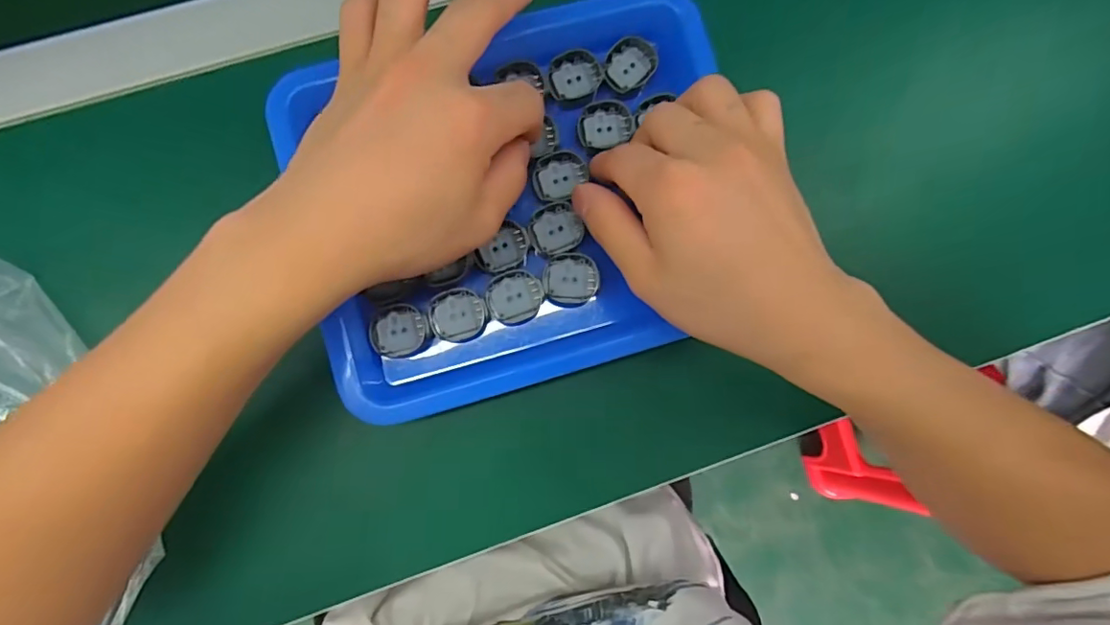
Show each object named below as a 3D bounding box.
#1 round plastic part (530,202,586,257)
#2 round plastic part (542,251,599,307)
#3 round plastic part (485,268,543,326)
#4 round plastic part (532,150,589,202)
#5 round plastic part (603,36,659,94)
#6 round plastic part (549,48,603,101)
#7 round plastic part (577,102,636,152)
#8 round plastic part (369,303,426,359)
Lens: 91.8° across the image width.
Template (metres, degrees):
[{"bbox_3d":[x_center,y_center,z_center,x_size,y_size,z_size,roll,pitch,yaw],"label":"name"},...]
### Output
[{"bbox_3d":[0.000,-0.043,0.275,0.026,0.004,0.025,0,84,-3],"label":"round plastic part"},{"bbox_3d":[0.008,-0.017,0.274,0.028,0.004,0.025,1,84,-3],"label":"round plastic part"},{"bbox_3d":[-0.020,-0.007,0.271,0.028,0.004,0.026,0,84,-3],"label":"round plastic part"},{"bbox_3d":[0.003,-0.071,0.278,0.028,0.004,0.025,-9,84,-4],"label":"round plastic part"},{"bbox_3d":[0.040,-0.132,0.285,0.024,0.006,0.029,44,84,3],"label":"round plastic part"},{"bbox_3d":[0.010,-0.124,0.282,0.028,0.005,0.025,-38,87,-6],"label":"round plastic part"},{"bbox_3d":[0.027,-0.098,0.283,0.028,0.005,0.024,-13,84,-4],"label":"round plastic part"},{"bbox_3d":[-0.077,0.009,0.265,0.027,0.006,0.025,0,84,-3],"label":"round plastic part"}]

